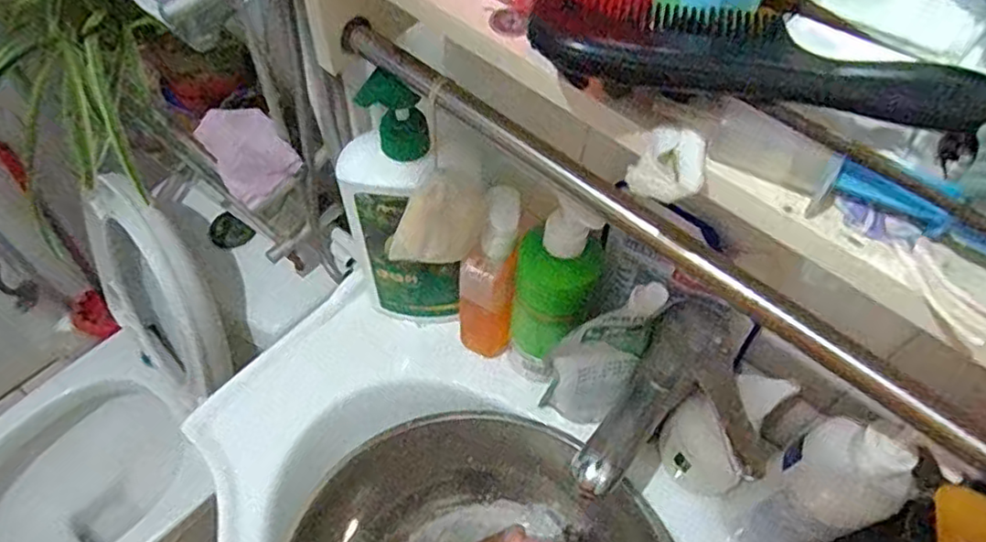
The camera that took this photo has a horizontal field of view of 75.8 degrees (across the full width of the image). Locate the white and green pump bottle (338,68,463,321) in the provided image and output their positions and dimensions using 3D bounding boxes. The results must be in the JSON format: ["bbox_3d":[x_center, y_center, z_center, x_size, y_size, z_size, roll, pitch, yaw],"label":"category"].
[{"bbox_3d":[-0.073,-0.036,0.518,0.104,0.253,0.057,19,57,10],"label":"white and green pump bottle"}]

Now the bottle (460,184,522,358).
[{"bbox_3d":[-0.004,0.008,0.538,0.044,0.185,0.046,2,56,-1],"label":"bottle"}]

